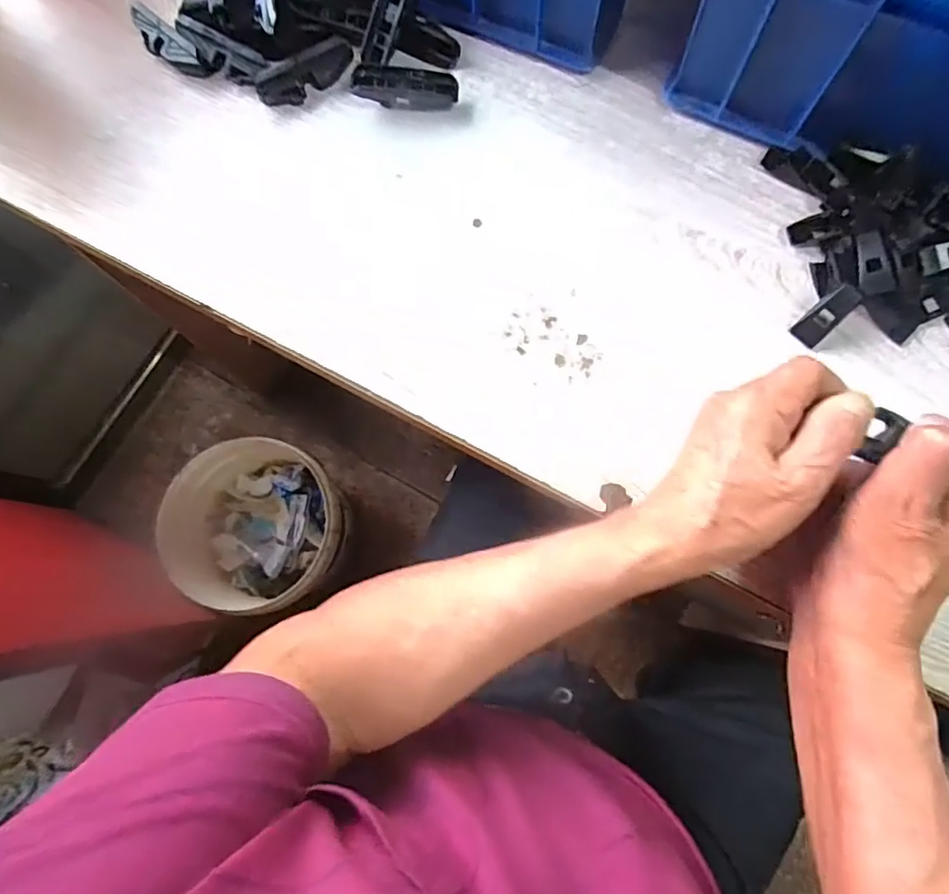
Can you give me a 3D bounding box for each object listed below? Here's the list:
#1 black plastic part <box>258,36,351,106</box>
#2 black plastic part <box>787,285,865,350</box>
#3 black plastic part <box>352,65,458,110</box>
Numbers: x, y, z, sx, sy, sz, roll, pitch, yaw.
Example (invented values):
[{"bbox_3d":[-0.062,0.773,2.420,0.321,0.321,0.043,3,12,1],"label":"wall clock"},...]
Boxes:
[{"bbox_3d":[-0.119,-0.263,0.410,0.071,0.017,0.021,-25,78,-4],"label":"black plastic part"},{"bbox_3d":[0.218,-0.082,0.358,0.018,0.007,0.040,47,112,10],"label":"black plastic part"},{"bbox_3d":[-0.048,-0.250,0.405,0.071,0.018,0.021,2,78,2],"label":"black plastic part"}]

